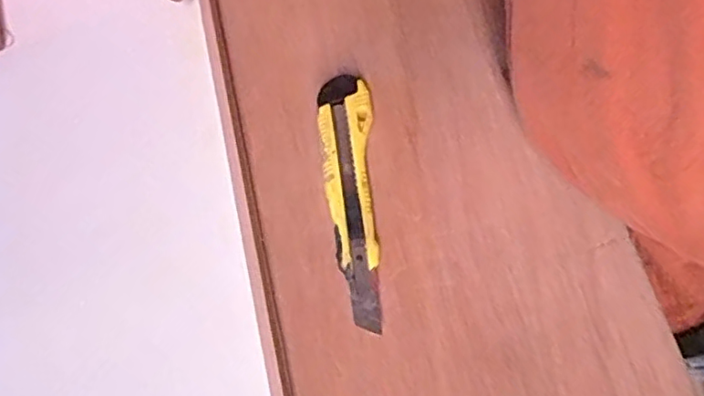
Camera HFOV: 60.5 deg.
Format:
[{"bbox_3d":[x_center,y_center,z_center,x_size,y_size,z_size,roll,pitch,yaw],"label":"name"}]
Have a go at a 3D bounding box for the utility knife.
[{"bbox_3d":[-0.002,-0.001,0.433,0.037,0.026,0.186,-3,73,-1],"label":"utility knife"}]

